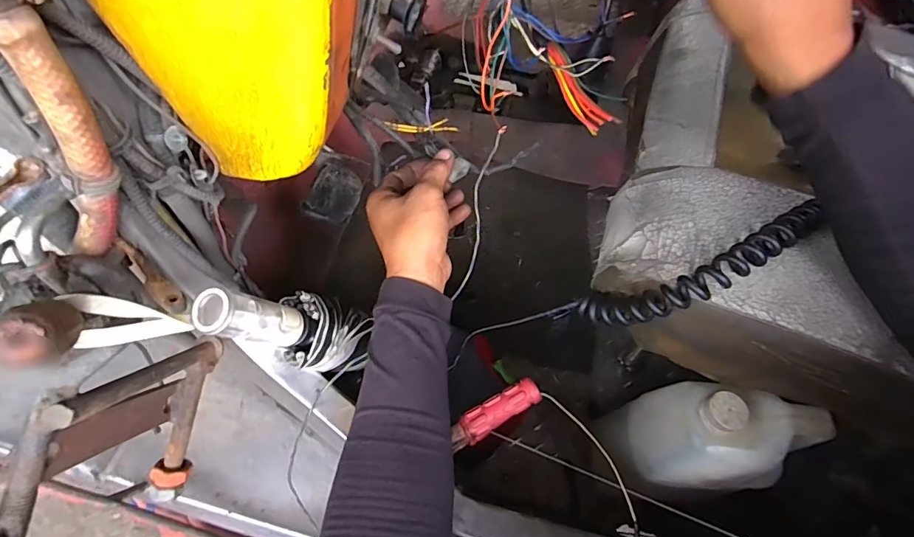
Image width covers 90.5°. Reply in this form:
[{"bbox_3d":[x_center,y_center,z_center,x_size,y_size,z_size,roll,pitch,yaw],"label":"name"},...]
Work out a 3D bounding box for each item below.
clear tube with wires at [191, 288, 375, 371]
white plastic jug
[{"bbox_3d":[-0.136,0.052,0.361,0.061,0.159,0.057,-7,72,22],"label":"clear tube with wires"},{"bbox_3d":[0.233,0.153,0.417,0.132,0.132,0.089,-3,57,-4],"label":"white plastic jug"}]

